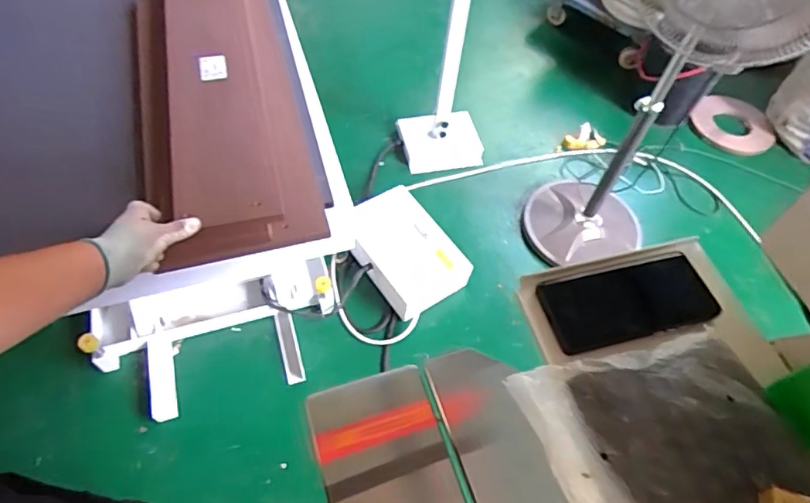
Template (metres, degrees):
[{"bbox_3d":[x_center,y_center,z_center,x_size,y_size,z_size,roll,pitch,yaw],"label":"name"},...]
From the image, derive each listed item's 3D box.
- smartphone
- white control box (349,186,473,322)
[{"bbox_3d":[0.214,0.047,0.504,0.159,0.013,0.077,-10,58,-10],"label":"smartphone"},{"bbox_3d":[-0.010,-0.005,1.707,0.291,0.116,0.404,-30,64,-21],"label":"white control box"}]

